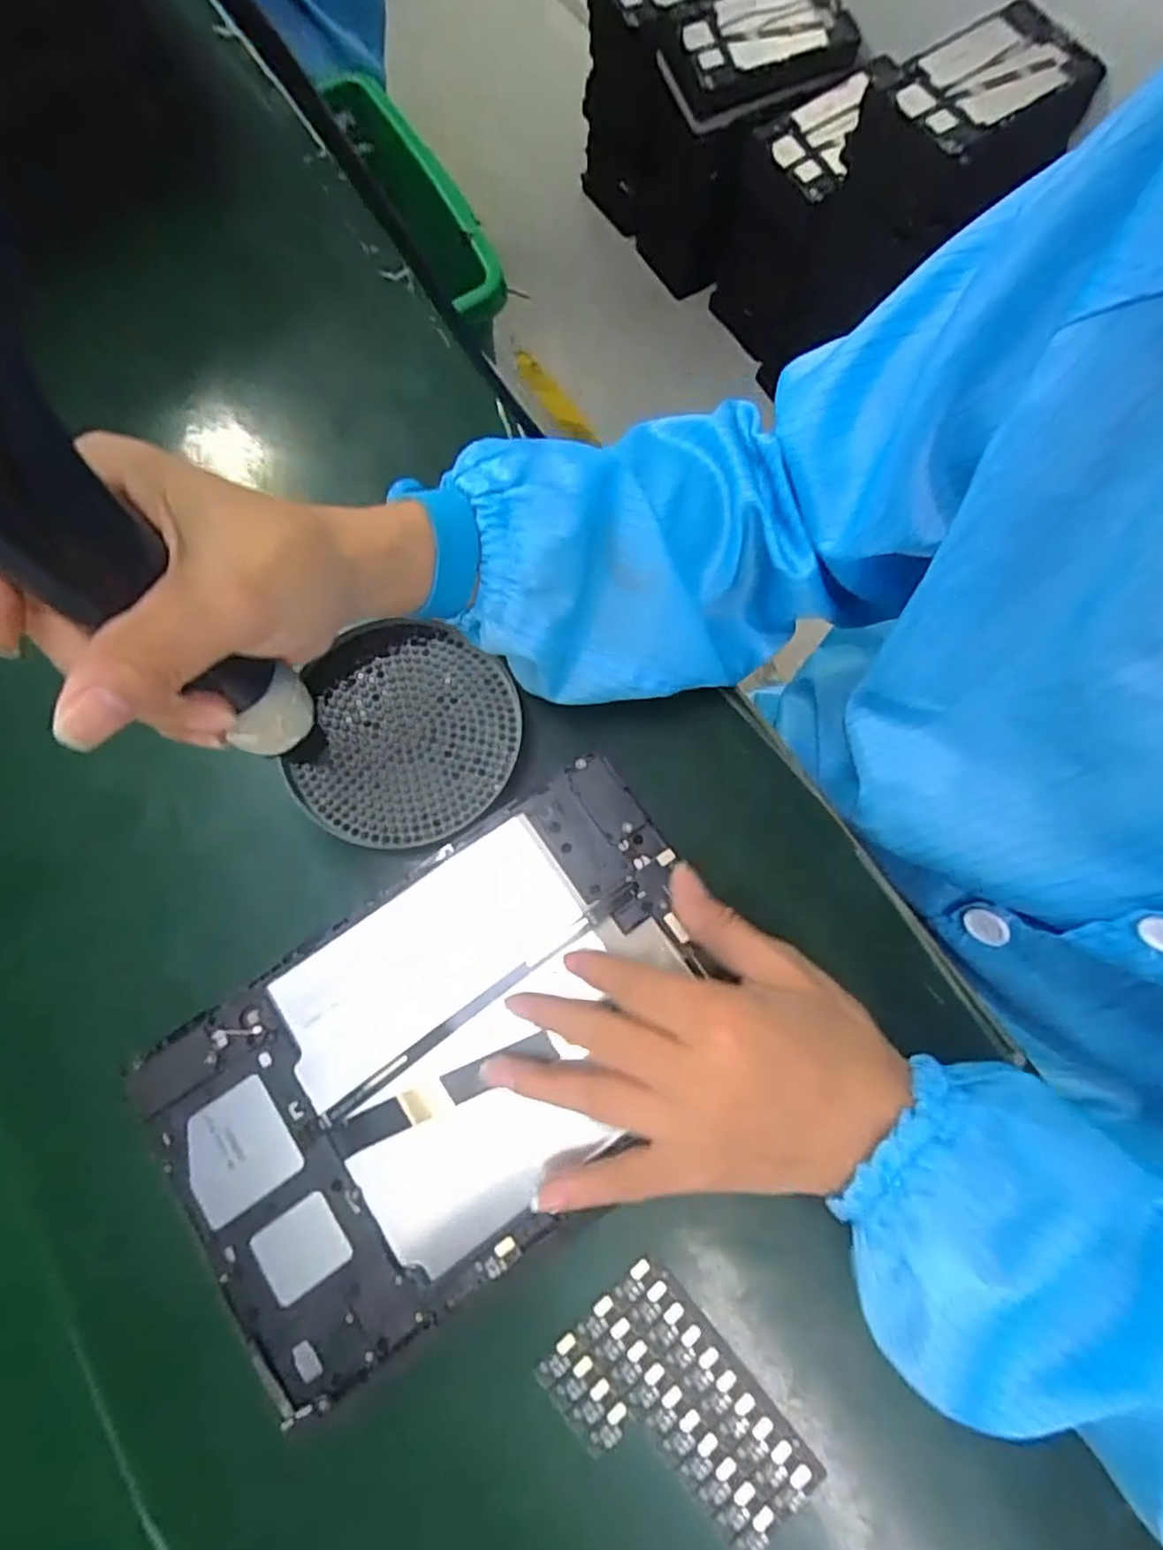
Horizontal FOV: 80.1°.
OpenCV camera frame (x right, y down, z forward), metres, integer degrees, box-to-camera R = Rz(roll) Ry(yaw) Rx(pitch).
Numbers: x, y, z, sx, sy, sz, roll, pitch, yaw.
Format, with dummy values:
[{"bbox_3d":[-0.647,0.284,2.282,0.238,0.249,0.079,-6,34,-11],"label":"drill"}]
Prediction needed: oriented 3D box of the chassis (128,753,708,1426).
[{"bbox_3d":[-0.049,0.111,0.284,0.232,0.010,0.141,-35,77,-8],"label":"chassis"}]

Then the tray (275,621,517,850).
[{"bbox_3d":[-0.085,-0.021,0.337,0.105,0.005,0.109,0,75,1],"label":"tray"}]

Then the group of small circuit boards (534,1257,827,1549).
[{"bbox_3d":[0.037,0.247,0.266,0.059,0.004,0.096,-42,78,-10],"label":"group of small circuit boards"}]

